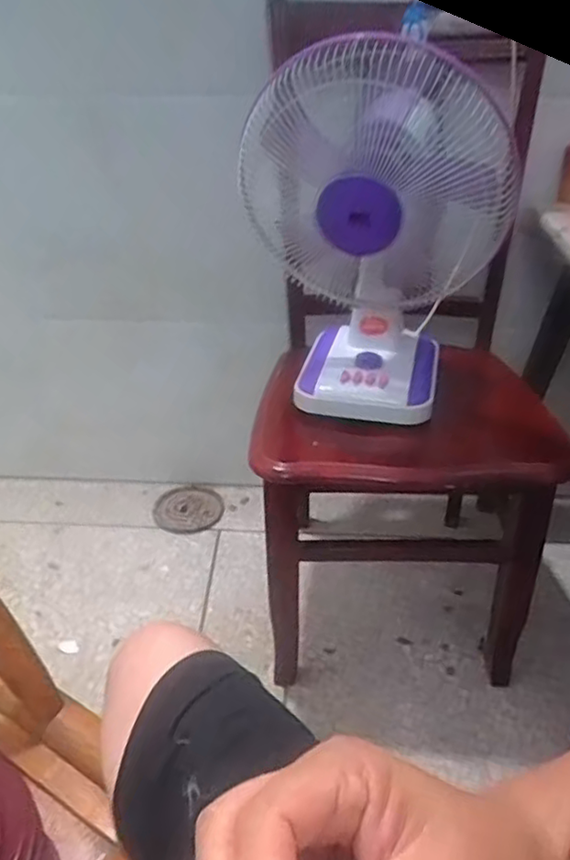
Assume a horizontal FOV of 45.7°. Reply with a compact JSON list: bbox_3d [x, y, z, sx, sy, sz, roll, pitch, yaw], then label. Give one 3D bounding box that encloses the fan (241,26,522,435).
[{"bbox_3d":[0.135,-0.238,0.861,0.325,0.439,0.228,27,42,34],"label":"fan"}]

